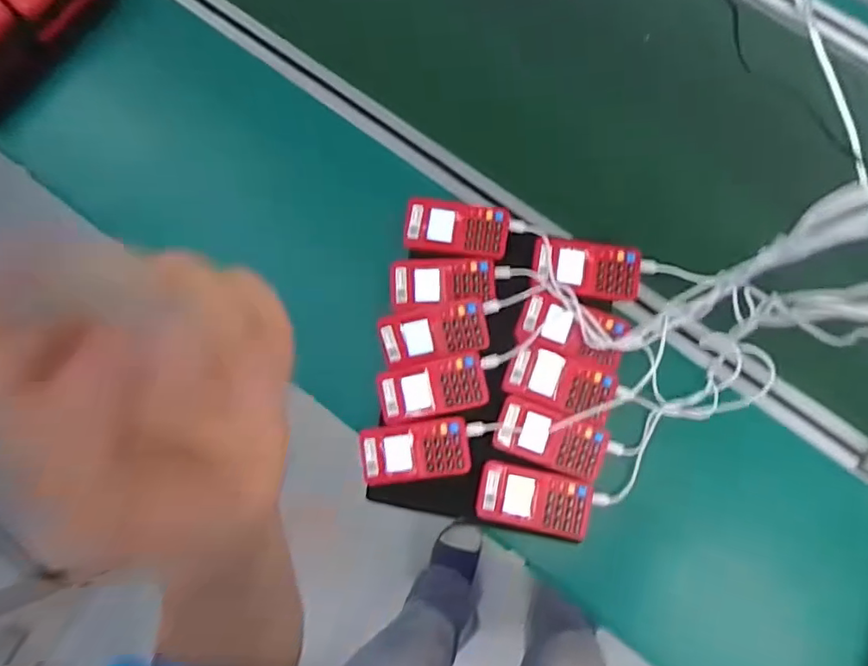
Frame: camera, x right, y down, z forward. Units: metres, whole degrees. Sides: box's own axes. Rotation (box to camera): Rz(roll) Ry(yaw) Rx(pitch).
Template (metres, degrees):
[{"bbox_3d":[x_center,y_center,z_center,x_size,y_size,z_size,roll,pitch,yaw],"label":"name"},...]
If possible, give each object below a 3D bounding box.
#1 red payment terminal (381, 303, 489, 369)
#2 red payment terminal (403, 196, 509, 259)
[{"bbox_3d":[0.000,0.000,0.649,0.122,0.014,0.059,-11,83,0],"label":"red payment terminal"},{"bbox_3d":[0.027,-0.126,0.681,0.122,0.017,0.066,8,83,2],"label":"red payment terminal"}]

